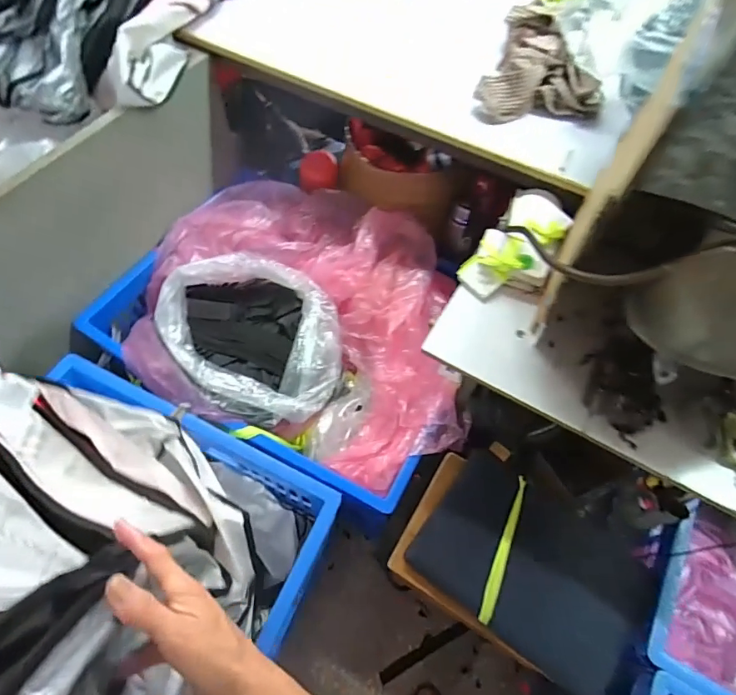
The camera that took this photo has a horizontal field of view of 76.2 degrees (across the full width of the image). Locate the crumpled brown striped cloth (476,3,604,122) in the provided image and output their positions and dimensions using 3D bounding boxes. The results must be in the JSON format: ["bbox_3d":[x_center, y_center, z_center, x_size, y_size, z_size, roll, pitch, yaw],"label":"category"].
[{"bbox_3d":[0.354,-0.543,0.928,0.240,0.093,0.246,23,60,11],"label":"crumpled brown striped cloth"}]

